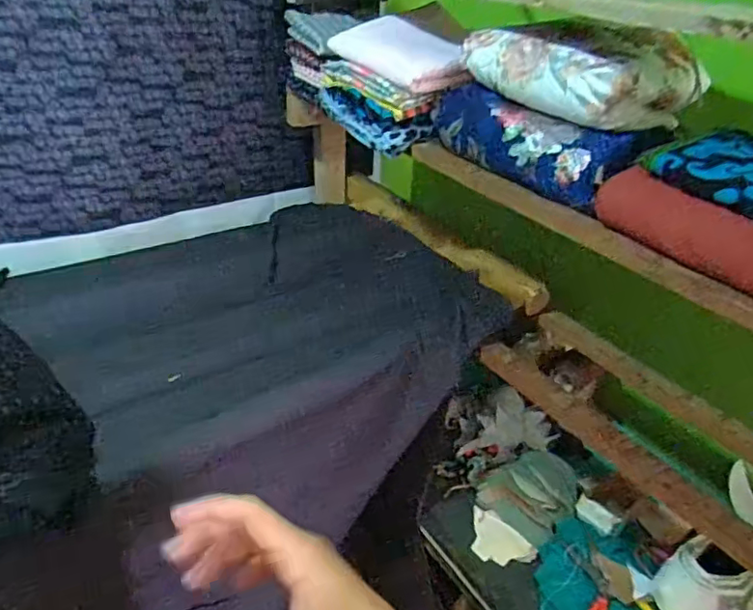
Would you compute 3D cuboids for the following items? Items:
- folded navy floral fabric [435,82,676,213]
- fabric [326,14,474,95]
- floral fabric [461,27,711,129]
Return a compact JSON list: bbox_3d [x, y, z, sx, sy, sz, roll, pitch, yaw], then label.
[{"bbox_3d":[0.203,-0.215,0.763,0.120,0.084,0.299,-18,38,-31],"label":"folded navy floral fabric"},{"bbox_3d":[0.034,-0.370,0.872,0.113,0.031,0.246,-35,50,-6],"label":"fabric"},{"bbox_3d":[0.266,-0.308,0.762,0.206,0.084,0.229,-19,39,-32],"label":"floral fabric"}]

